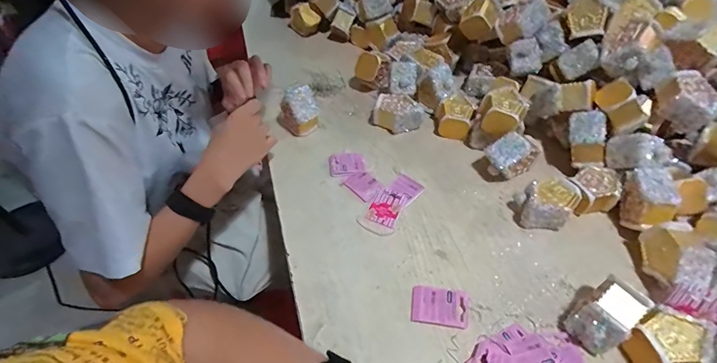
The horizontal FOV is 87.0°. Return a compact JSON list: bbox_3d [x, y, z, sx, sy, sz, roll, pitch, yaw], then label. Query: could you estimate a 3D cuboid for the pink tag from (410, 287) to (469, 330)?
[{"bbox_3d":[0.101,0.155,0.468,0.070,0.013,0.045,3,49,4],"label":"pink tag"}]

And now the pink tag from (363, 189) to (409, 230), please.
[{"bbox_3d":[0.042,0.038,0.570,0.046,0.004,0.061,20,52,17],"label":"pink tag"}]

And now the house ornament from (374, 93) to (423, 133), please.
[{"bbox_3d":[0.071,-0.118,0.680,0.088,0.046,0.062,16,51,14],"label":"house ornament"}]

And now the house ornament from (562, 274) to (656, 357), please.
[{"bbox_3d":[0.281,0.155,0.430,0.061,0.071,0.047,-31,56,-24],"label":"house ornament"}]

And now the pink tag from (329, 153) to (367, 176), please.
[{"bbox_3d":[-0.019,-0.029,0.633,0.060,0.009,0.043,-9,50,-7],"label":"pink tag"}]

